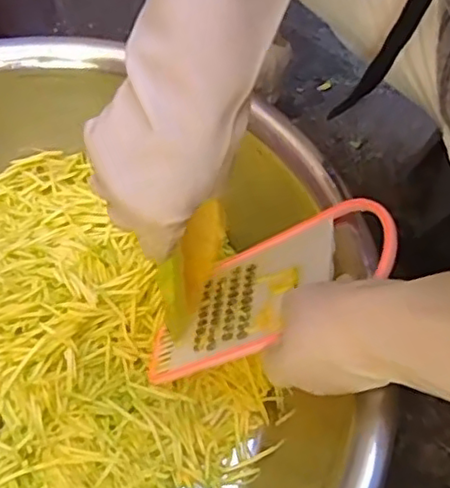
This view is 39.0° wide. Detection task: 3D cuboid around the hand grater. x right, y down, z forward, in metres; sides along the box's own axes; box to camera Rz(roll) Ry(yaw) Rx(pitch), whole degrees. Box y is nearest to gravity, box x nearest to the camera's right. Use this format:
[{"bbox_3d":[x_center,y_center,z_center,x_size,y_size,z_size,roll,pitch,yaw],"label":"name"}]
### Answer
[{"bbox_3d":[0.024,0.040,0.518,0.013,0.276,0.099,31,49,-30],"label":"hand grater"}]

